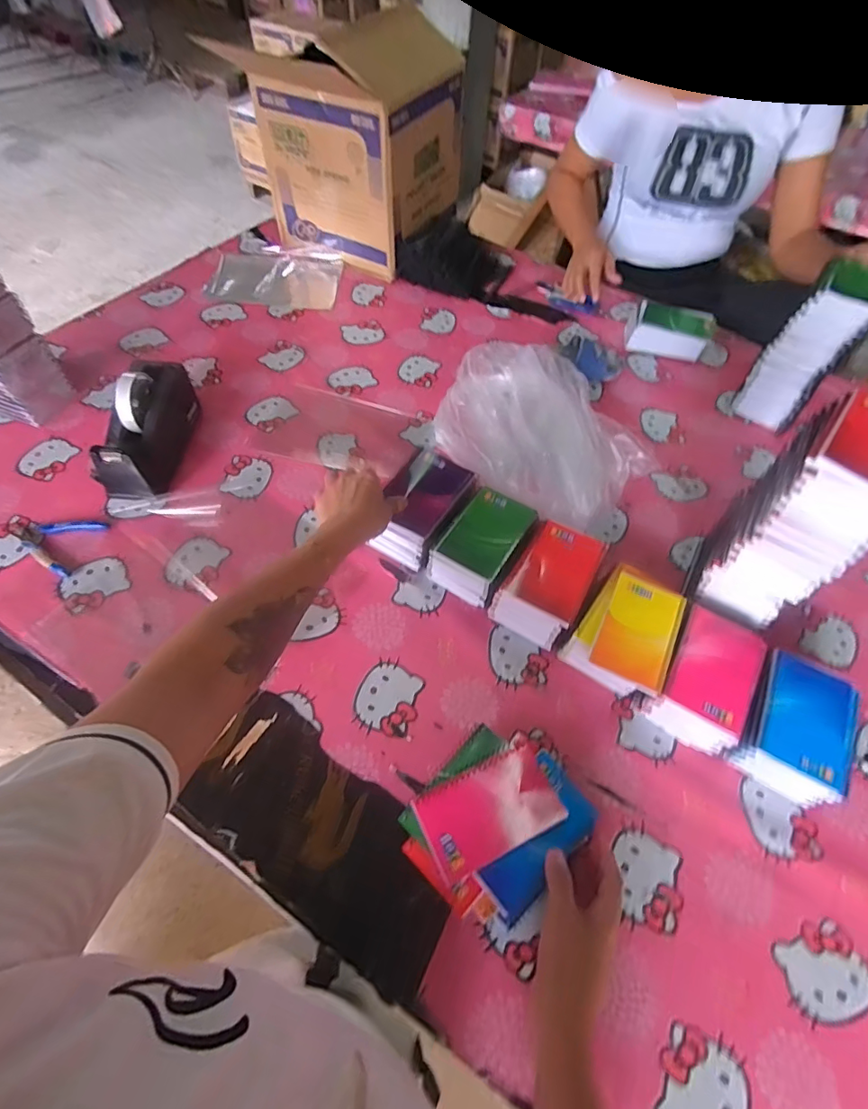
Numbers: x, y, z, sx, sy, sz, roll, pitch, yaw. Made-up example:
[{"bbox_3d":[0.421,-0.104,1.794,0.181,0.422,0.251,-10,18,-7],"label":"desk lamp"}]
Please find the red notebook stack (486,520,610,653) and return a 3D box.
[{"bbox_3d":[0.146,0.036,0.653,0.094,0.074,0.133,31,59,16],"label":"red notebook stack"}]

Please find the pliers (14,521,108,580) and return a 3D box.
[{"bbox_3d":[-0.511,-0.021,0.688,0.117,0.013,0.092,14,56,6],"label":"pliers"}]

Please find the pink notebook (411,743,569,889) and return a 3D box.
[{"bbox_3d":[0.055,0.249,0.507,0.134,0.008,0.084,-22,60,-17],"label":"pink notebook"}]

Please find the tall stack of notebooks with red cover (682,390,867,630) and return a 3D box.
[{"bbox_3d":[0.402,-0.030,0.591,0.098,0.278,0.136,28,60,13],"label":"tall stack of notebooks with red cover"}]

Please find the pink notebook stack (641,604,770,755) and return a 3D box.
[{"bbox_3d":[0.314,0.140,0.602,0.095,0.068,0.152,29,59,15],"label":"pink notebook stack"}]

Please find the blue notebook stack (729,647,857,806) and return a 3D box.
[{"bbox_3d":[0.392,0.189,0.572,0.104,0.071,0.130,26,58,14],"label":"blue notebook stack"}]

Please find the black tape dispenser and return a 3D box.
[{"bbox_3d":[-0.419,-0.184,0.742,0.085,0.119,0.215,5,56,0],"label":"black tape dispenser"}]

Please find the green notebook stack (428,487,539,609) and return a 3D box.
[{"bbox_3d":[0.062,-0.010,0.678,0.094,0.076,0.123,31,59,16],"label":"green notebook stack"}]

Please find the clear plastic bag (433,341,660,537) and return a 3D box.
[{"bbox_3d":[0.144,-0.180,0.779,0.208,0.112,0.330,-28,63,-20],"label":"clear plastic bag"}]

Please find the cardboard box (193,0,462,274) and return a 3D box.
[{"bbox_3d":[-0.142,-0.842,1.062,0.336,0.336,0.347,21,57,10],"label":"cardboard box"}]

